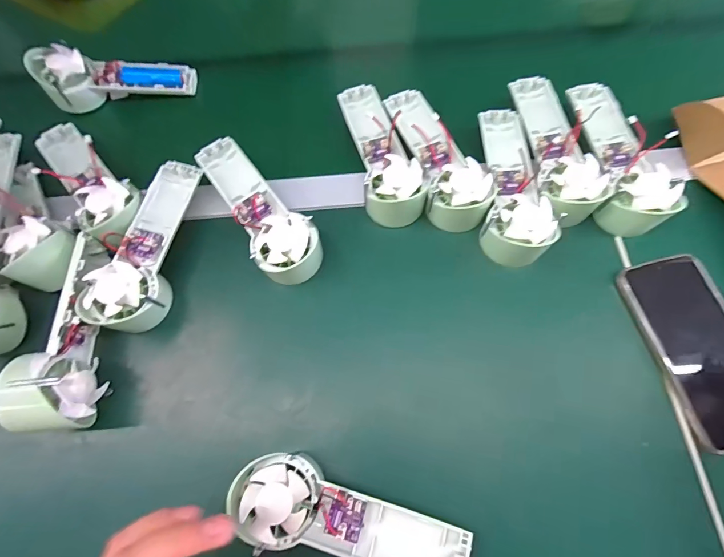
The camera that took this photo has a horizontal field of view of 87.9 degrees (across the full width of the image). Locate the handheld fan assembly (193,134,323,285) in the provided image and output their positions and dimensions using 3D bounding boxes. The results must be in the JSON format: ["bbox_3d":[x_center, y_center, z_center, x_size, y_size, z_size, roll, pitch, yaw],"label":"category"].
[{"bbox_3d":[-0.104,-0.064,0.382,0.065,0.058,0.173,-36,71,-11],"label":"handheld fan assembly"}]

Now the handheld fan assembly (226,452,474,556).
[{"bbox_3d":[-0.007,0.174,0.271,0.170,0.036,0.061,11,69,7],"label":"handheld fan assembly"}]

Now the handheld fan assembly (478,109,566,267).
[{"bbox_3d":[0.154,-0.096,0.384,0.065,0.050,0.177,4,68,4],"label":"handheld fan assembly"}]

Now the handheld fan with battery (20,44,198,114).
[{"bbox_3d":[-0.291,-0.239,0.454,0.169,0.050,0.068,-6,67,-13],"label":"handheld fan with battery"}]

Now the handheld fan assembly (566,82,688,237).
[{"bbox_3d":[0.261,-0.129,0.386,0.070,0.044,0.174,-8,68,0],"label":"handheld fan assembly"}]

